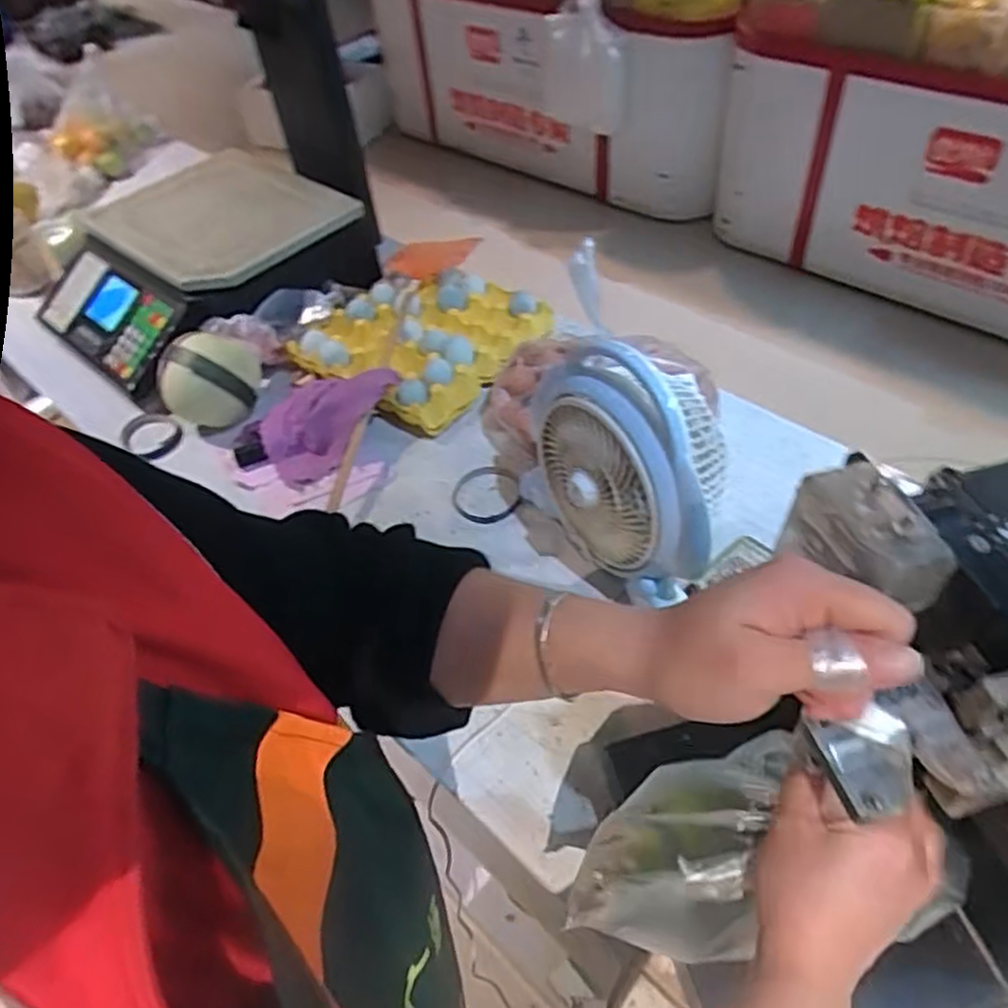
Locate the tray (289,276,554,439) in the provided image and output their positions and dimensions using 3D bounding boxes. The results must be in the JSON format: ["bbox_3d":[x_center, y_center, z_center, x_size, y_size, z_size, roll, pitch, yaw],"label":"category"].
[{"bbox_3d":[-0.109,-0.237,1.083,0.274,0.056,0.302,31,58,29],"label":"tray"}]

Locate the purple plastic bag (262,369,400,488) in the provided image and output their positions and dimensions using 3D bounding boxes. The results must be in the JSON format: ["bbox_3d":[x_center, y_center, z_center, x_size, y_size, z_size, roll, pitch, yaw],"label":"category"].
[{"bbox_3d":[-0.246,-0.118,0.997,0.144,0.079,0.175,27,56,27],"label":"purple plastic bag"}]

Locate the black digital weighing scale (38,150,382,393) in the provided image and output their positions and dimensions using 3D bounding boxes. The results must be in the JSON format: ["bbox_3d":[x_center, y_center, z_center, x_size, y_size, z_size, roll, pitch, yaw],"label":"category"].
[{"bbox_3d":[-0.462,-0.373,1.128,0.440,0.150,0.377,-32,53,-22],"label":"black digital weighing scale"}]

